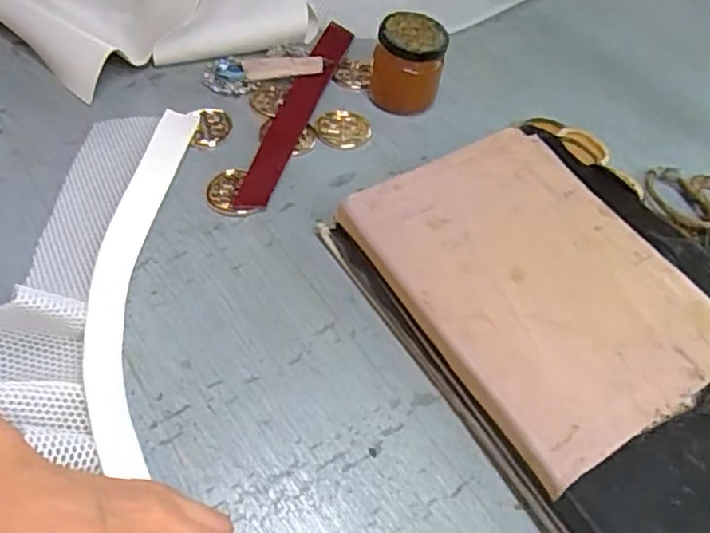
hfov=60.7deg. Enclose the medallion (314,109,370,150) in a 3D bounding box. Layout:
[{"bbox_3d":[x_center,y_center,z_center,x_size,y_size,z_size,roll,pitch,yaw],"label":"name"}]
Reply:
[{"bbox_3d":[-0.009,-0.119,0.522,0.046,0.004,0.047,3,51,-4],"label":"medallion"}]

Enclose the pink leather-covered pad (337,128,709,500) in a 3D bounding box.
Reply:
[{"bbox_3d":[0.115,0.004,0.390,0.167,0.014,0.221,-21,56,-22],"label":"pink leather-covered pad"}]

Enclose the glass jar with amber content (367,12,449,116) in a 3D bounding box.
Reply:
[{"bbox_3d":[0.046,-0.176,0.532,0.060,0.067,0.054,5,50,-2],"label":"glass jar with amber content"}]

